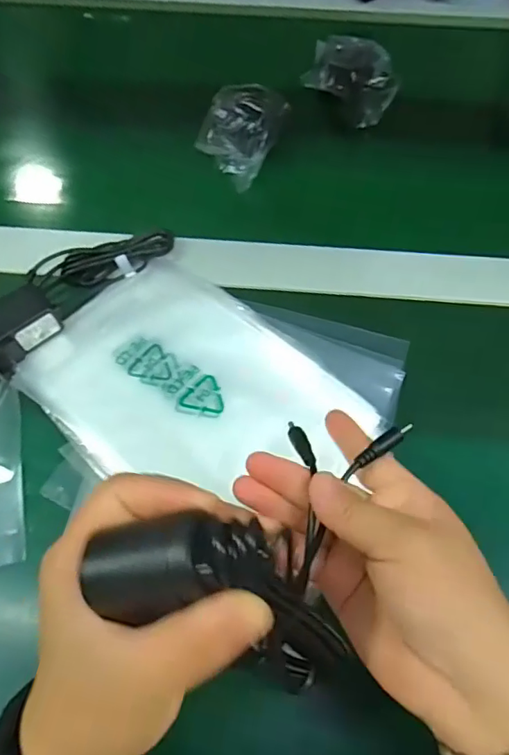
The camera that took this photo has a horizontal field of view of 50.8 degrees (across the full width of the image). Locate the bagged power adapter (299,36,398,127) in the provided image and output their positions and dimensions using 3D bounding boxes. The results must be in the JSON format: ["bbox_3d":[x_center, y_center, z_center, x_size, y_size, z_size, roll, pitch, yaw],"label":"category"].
[{"bbox_3d":[0.109,-0.330,0.580,0.095,0.038,0.112,17,61,8],"label":"bagged power adapter"}]

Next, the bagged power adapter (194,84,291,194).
[{"bbox_3d":[-0.011,-0.249,0.530,0.070,0.051,0.118,15,61,7],"label":"bagged power adapter"}]

